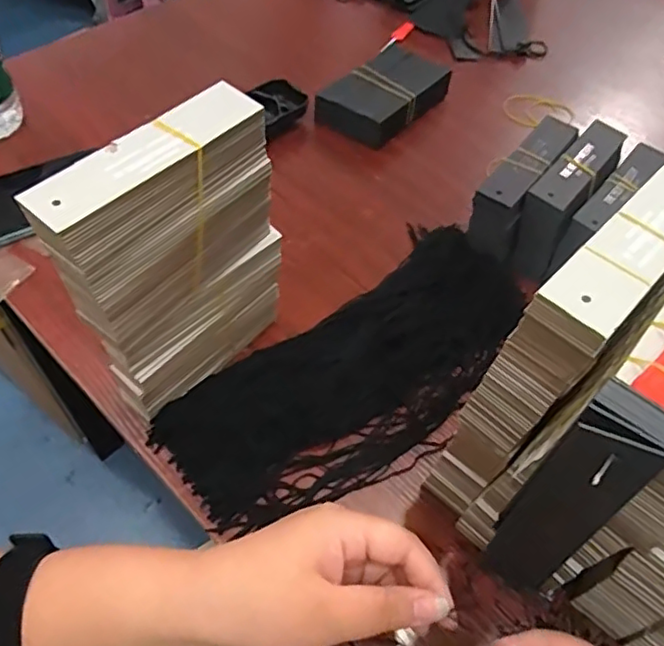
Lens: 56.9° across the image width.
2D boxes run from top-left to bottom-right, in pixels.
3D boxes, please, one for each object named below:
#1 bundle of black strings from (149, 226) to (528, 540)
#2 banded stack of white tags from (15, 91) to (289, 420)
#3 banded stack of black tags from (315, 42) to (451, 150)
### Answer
[{"bbox_3d":[0.024,0.036,0.446,0.282,0.031,0.130,-33,63,-24],"label":"bundle of black strings"},{"bbox_3d":[-0.093,-0.029,0.376,0.034,0.200,0.132,36,60,20],"label":"banded stack of white tags"},{"bbox_3d":[0.060,-0.241,0.638,0.087,0.033,0.147,31,58,17],"label":"banded stack of black tags"}]

